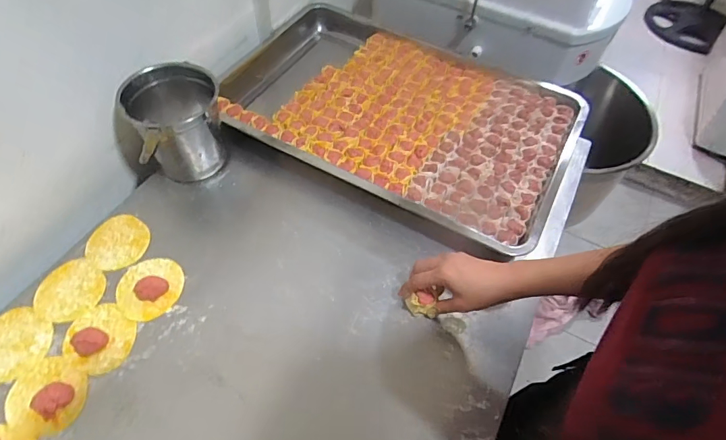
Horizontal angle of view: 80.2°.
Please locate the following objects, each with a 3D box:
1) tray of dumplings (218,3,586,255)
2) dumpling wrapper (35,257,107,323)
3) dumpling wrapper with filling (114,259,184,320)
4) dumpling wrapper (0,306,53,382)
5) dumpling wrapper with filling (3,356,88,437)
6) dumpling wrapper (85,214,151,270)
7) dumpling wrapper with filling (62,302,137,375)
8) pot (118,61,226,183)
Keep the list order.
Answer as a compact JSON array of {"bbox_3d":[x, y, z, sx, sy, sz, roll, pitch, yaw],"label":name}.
[{"bbox_3d":[0.034,-0.200,0.775,0.644,0.054,0.394,27,57,14],"label":"tray of dumplings"},{"bbox_3d":[-0.389,0.091,0.570,0.082,0.006,0.085,2,55,-3],"label":"dumpling wrapper"},{"bbox_3d":[-0.281,0.087,0.568,0.080,0.013,0.088,2,55,-3],"label":"dumpling wrapper with filling"},{"bbox_3d":[-0.431,0.151,0.527,0.090,0.009,0.082,0,59,0],"label":"dumpling wrapper"},{"bbox_3d":[-0.360,0.197,0.486,0.083,0.017,0.071,25,57,13],"label":"dumpling wrapper with filling"},{"bbox_3d":[-0.349,0.030,0.614,0.081,0.004,0.088,2,55,-3],"label":"dumpling wrapper"},{"bbox_3d":[-0.323,0.141,0.528,0.085,0.019,0.073,25,57,13],"label":"dumpling wrapper with filling"},{"bbox_3d":[-0.275,-0.139,0.659,0.126,0.146,0.124,2,55,-3],"label":"pot"}]

